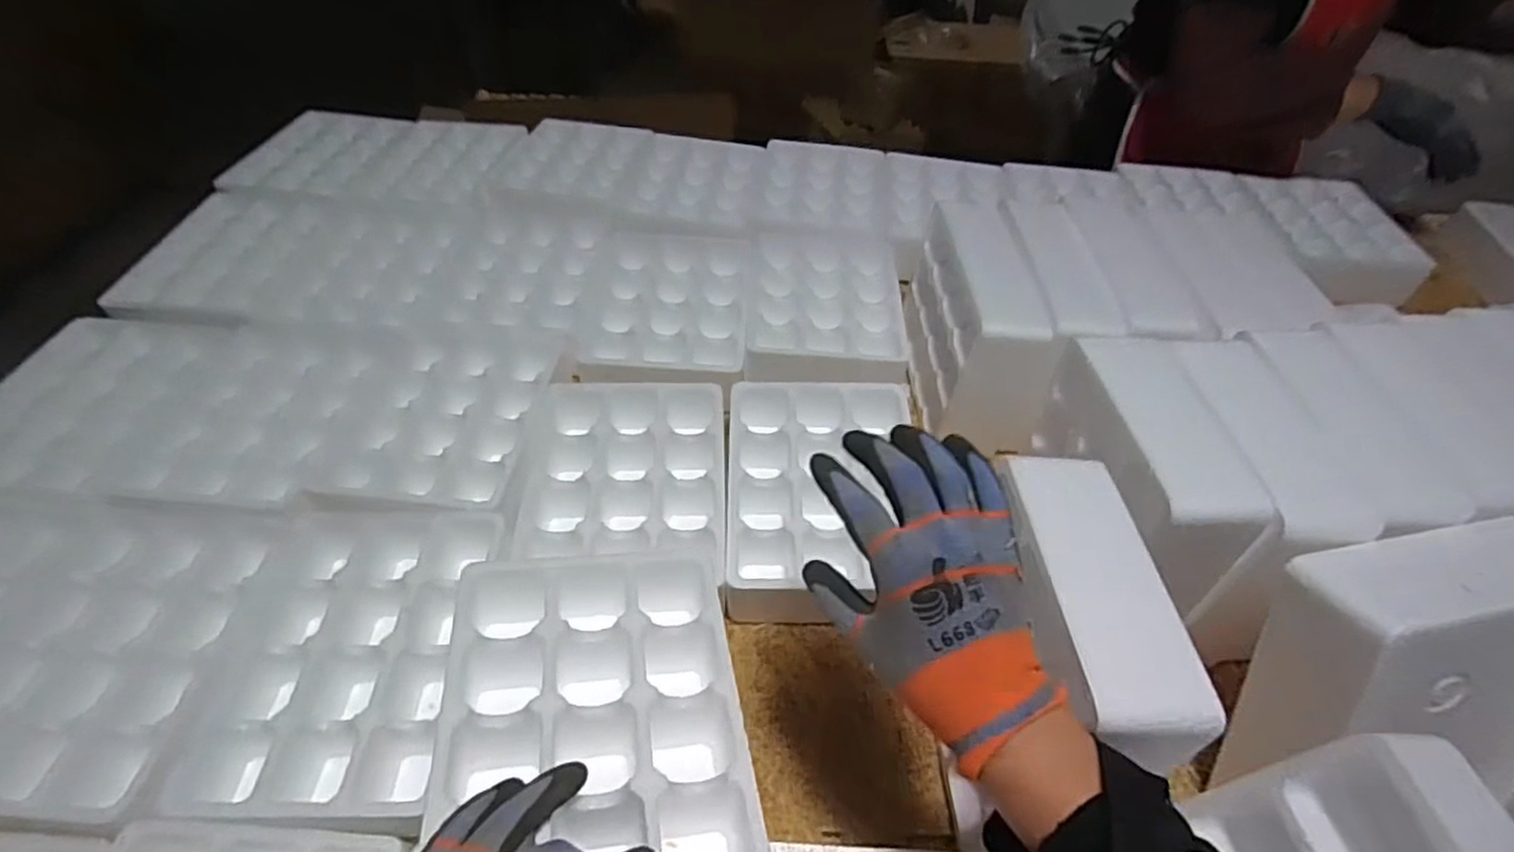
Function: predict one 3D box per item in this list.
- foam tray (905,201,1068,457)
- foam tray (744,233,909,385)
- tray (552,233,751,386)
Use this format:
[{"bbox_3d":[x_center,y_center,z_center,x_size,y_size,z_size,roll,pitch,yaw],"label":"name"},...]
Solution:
[{"bbox_3d":[0.227,-0.117,0.776,0.090,0.166,0.263,0,47,-2],"label":"foam tray"},{"bbox_3d":[0.082,-0.150,0.878,0.184,0.036,0.258,2,47,0],"label":"foam tray"},{"bbox_3d":[-0.111,-0.146,0.861,0.198,0.027,0.267,2,47,0],"label":"tray"}]

